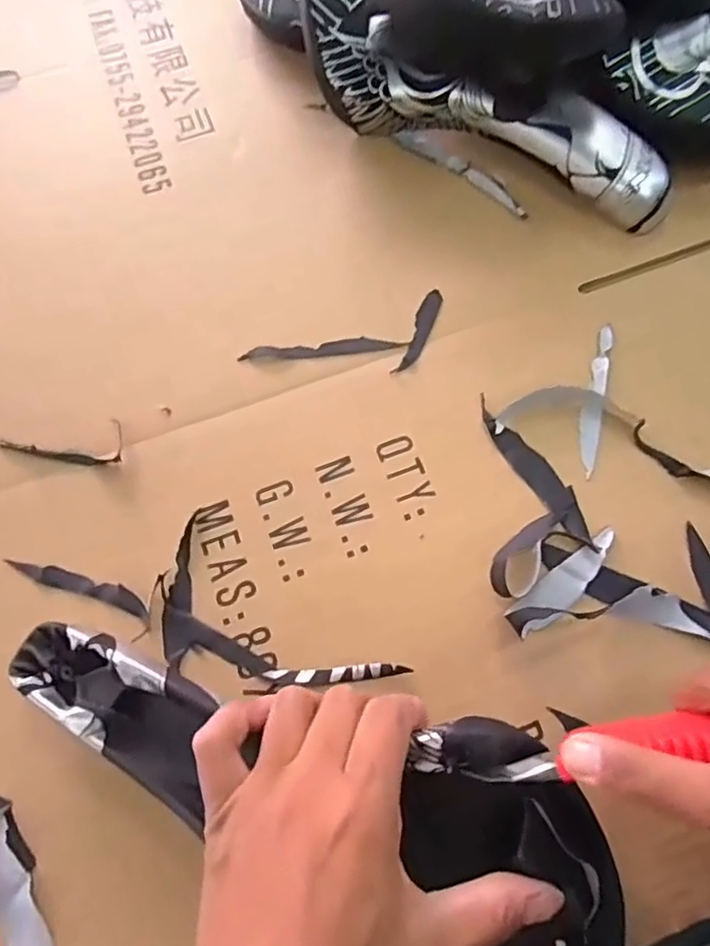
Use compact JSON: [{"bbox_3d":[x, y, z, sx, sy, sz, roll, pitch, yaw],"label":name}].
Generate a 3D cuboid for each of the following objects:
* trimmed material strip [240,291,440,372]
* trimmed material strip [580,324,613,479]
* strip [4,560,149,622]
[{"bbox_3d":[0.000,-0.071,0.353,0.119,0.004,0.042,-19,69,-5],"label":"trimmed material strip"},{"bbox_3d":[0.129,-0.042,0.332,0.011,0.004,0.092,13,70,7],"label":"trimmed material strip"},{"bbox_3d":[-0.138,0.055,0.308,0.078,0.004,0.011,17,70,9],"label":"strip"}]

